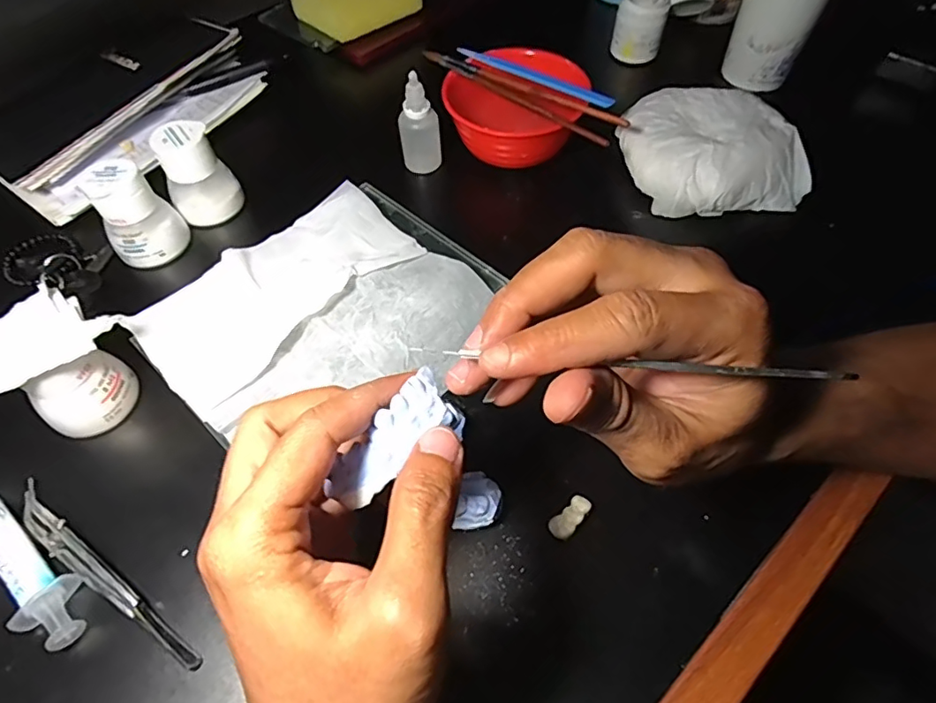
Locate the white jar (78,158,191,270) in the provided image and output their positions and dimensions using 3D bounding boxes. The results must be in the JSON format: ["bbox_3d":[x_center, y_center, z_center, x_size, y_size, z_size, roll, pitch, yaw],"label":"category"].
[{"bbox_3d":[-0.230,-0.094,0.376,0.047,0.063,0.045,0,57,0],"label":"white jar"}]

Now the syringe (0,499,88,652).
[{"bbox_3d":[-0.231,0.103,0.273,0.116,0.019,0.025,33,63,19],"label":"syringe"}]

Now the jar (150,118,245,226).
[{"bbox_3d":[-0.199,-0.129,0.399,0.046,0.064,0.040,-33,63,-19],"label":"jar"}]

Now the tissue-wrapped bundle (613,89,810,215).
[{"bbox_3d":[0.184,-0.156,0.417,0.119,0.041,0.119,-12,58,-7],"label":"tissue-wrapped bundle"}]

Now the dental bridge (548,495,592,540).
[{"bbox_3d":[0.054,0.086,0.284,0.024,0.006,0.011,-38,65,-21],"label":"dental bridge"}]

